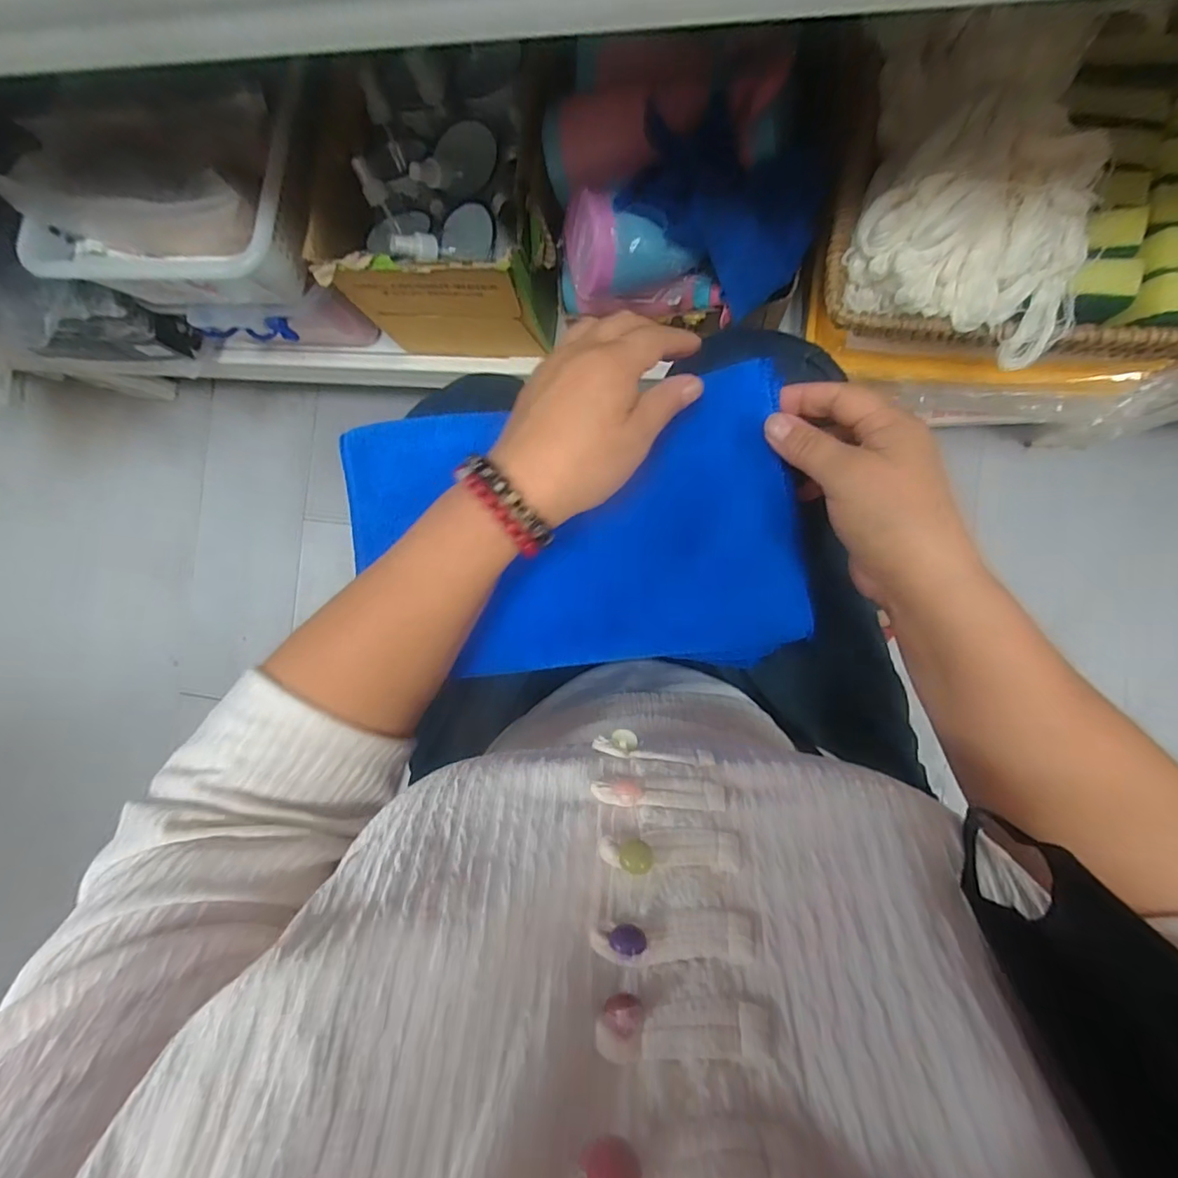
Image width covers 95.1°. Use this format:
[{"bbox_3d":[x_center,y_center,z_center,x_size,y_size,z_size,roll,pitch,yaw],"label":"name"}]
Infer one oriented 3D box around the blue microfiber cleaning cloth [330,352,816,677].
[{"bbox_3d":[-0.014,-0.034,0.347,0.282,0.030,0.167,-5,88,9],"label":"blue microfiber cleaning cloth"}]

